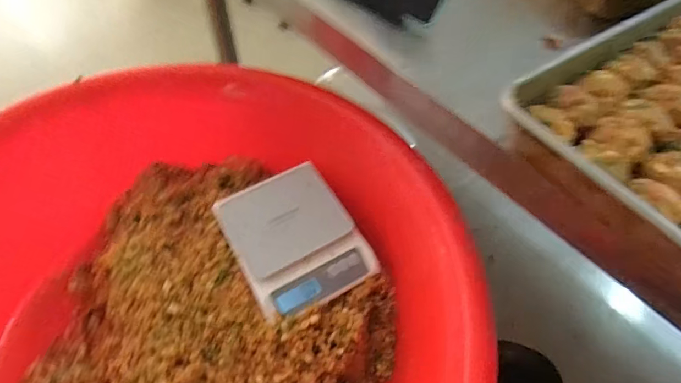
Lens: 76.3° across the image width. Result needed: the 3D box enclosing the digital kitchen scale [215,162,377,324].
[{"bbox_3d":[-0.060,0.056,0.560,0.152,0.048,0.186,-24,59,-19],"label":"digital kitchen scale"}]

